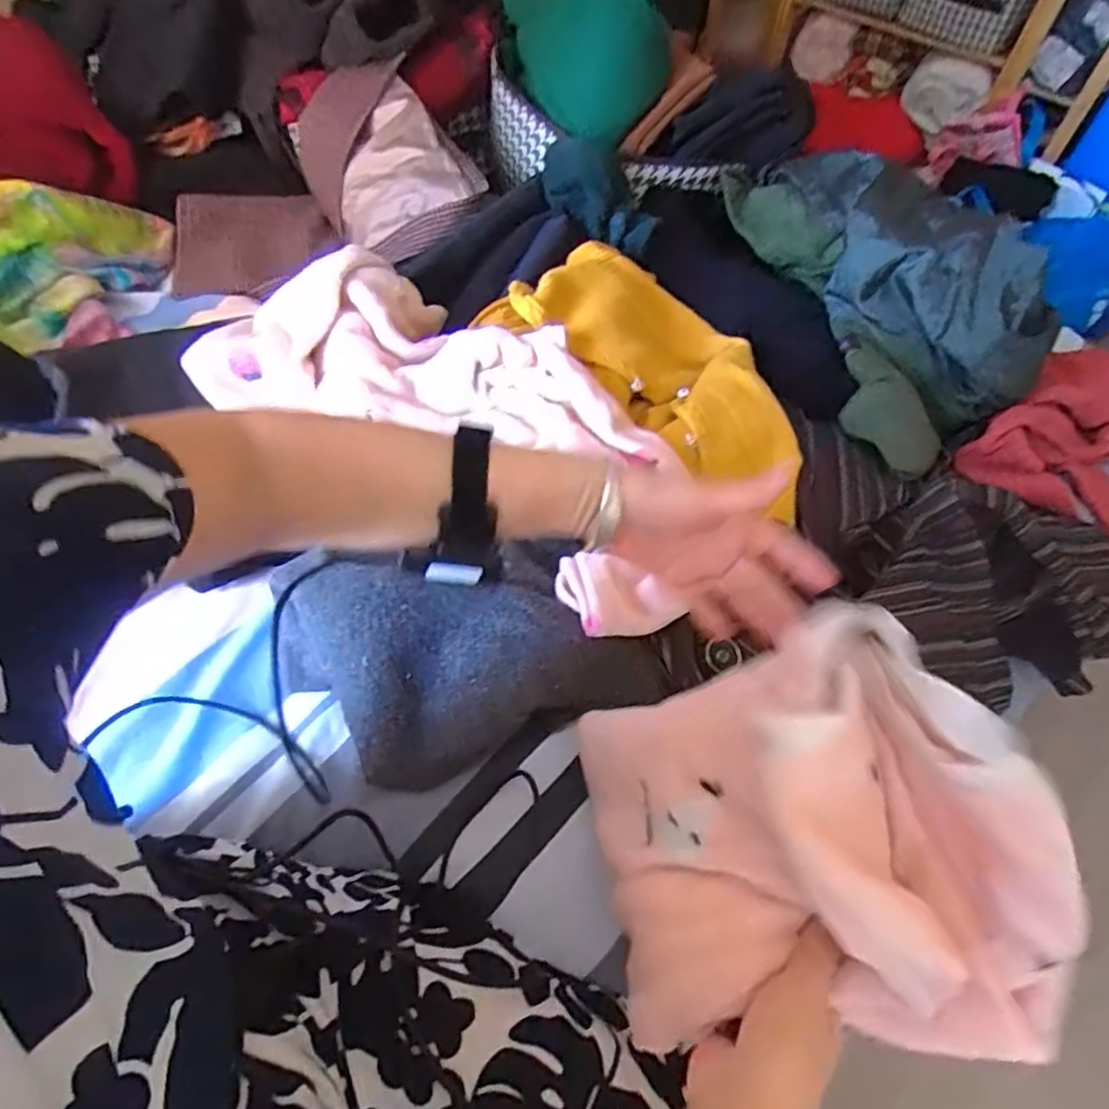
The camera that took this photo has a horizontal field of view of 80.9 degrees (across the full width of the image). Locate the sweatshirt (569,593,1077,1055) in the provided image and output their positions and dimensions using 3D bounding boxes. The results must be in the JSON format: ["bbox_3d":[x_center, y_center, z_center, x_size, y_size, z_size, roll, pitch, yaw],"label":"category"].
[{"bbox_3d":[0.148,0.159,0.367,0.216,0.142,0.212,-6,56,-8],"label":"sweatshirt"}]

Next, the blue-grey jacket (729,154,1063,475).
[{"bbox_3d":[0.359,-0.309,0.724,0.201,0.145,0.441,-8,56,-9],"label":"blue-grey jacket"}]

